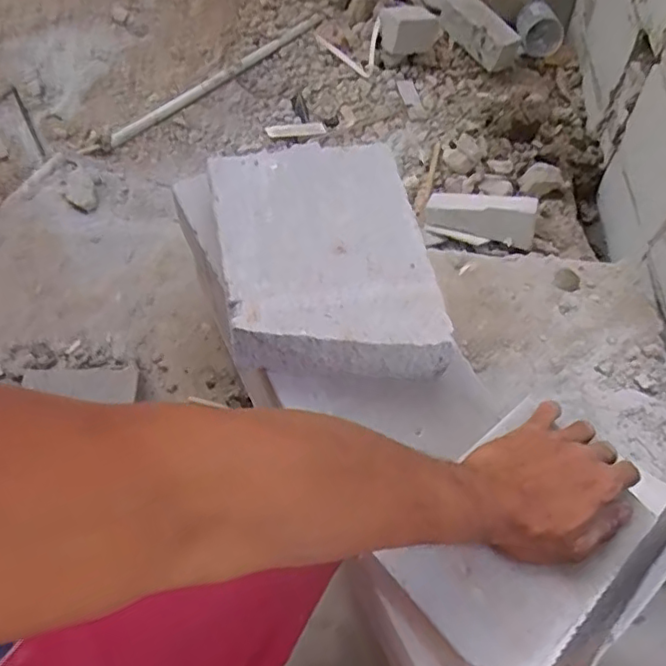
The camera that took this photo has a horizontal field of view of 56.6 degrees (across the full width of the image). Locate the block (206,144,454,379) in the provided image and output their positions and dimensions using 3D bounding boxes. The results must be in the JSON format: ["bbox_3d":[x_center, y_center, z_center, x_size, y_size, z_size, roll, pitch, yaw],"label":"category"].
[{"bbox_3d":[-0.012,-0.077,0.629,0.206,0.076,0.260,-11,62,-3],"label":"block"}]

